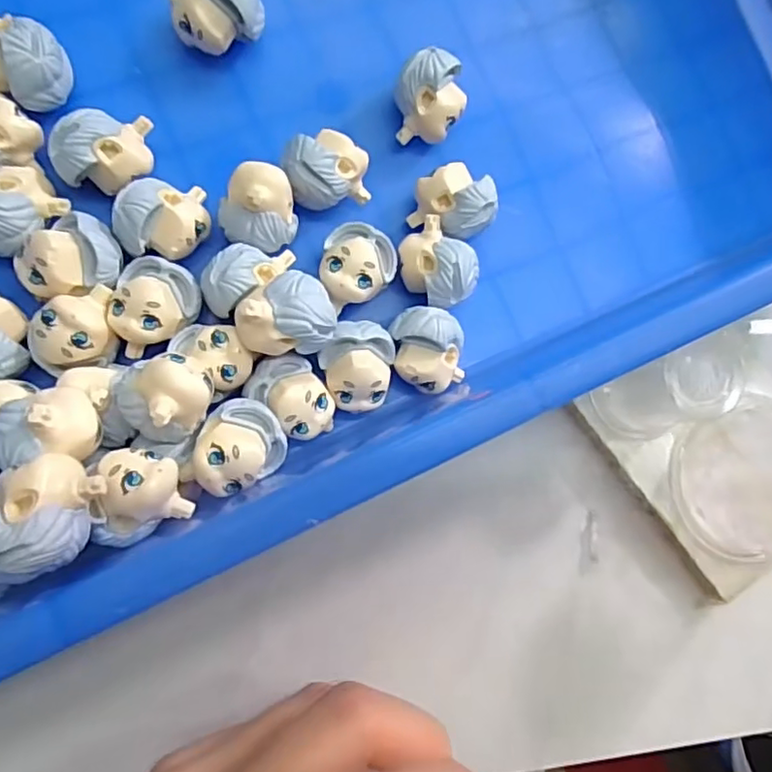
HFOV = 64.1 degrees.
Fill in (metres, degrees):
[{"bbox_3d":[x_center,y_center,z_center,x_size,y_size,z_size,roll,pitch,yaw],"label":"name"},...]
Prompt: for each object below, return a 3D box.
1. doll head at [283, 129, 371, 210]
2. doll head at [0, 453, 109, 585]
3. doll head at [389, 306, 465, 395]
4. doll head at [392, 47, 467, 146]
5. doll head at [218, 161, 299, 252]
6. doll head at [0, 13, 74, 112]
[{"bbox_3d":[-0.019,-0.068,0.199,0.026,0.025,0.018,-12,89,-9],"label":"doll head"},{"bbox_3d":[-0.079,0.030,0.140,0.021,0.017,0.027,23,84,-7],"label":"doll head"},{"bbox_3d":[0.013,-0.011,0.202,0.022,0.024,0.027,-12,89,-9],"label":"doll head"},{"bbox_3d":[0.014,-0.095,0.207,0.022,0.023,0.023,-11,89,-9],"label":"doll head"},{"bbox_3d":[-0.040,-0.054,0.194,0.023,0.031,0.023,9,86,-8],"label":"doll head"},{"bbox_3d":[-0.109,-0.096,0.186,0.023,0.026,0.022,0,87,-9],"label":"doll head"}]

